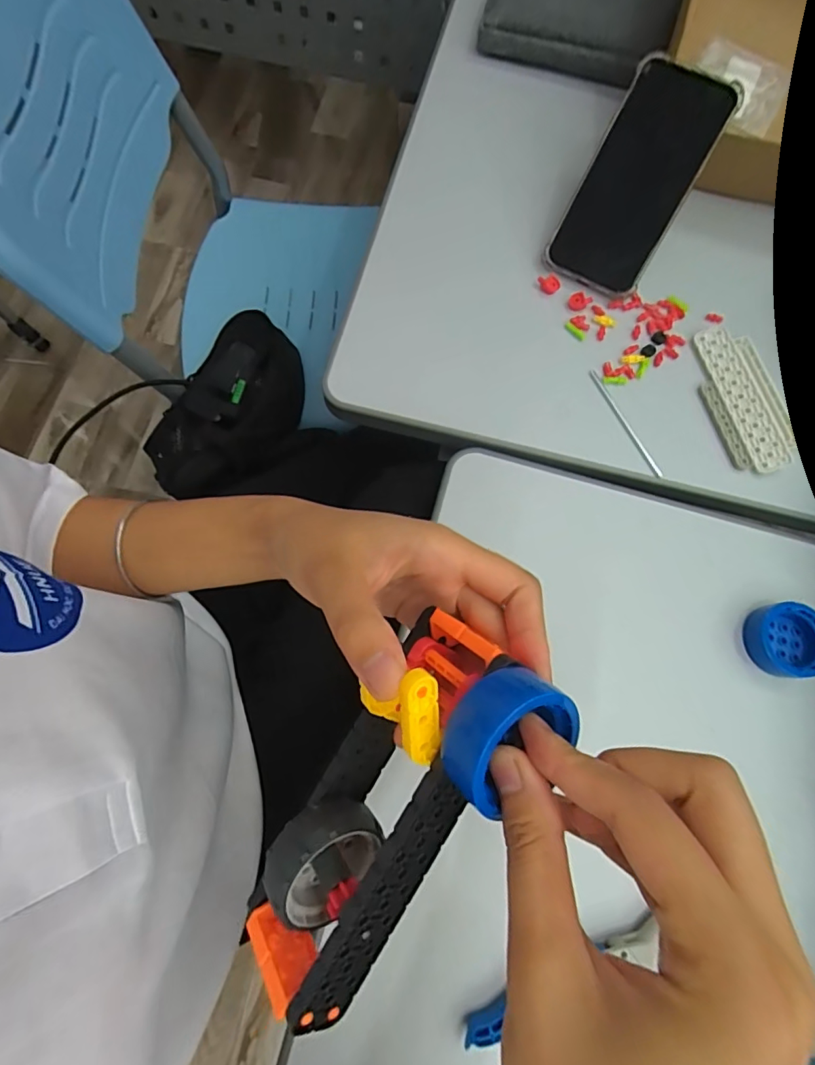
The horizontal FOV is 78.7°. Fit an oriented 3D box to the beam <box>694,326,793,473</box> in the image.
[{"bbox_3d":[0.258,-0.105,0.386,0.027,0.009,0.122,-14,76,-6],"label":"beam"}]

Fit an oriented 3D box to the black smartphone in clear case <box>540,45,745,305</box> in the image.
[{"bbox_3d":[0.183,-0.280,0.399,0.080,0.011,0.163,29,103,7],"label":"black smartphone in clear case"}]

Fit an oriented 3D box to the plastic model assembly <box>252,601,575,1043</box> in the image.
[{"bbox_3d":[-0.006,0.108,0.196,0.060,0.054,0.151,35,95,8],"label":"plastic model assembly"}]

